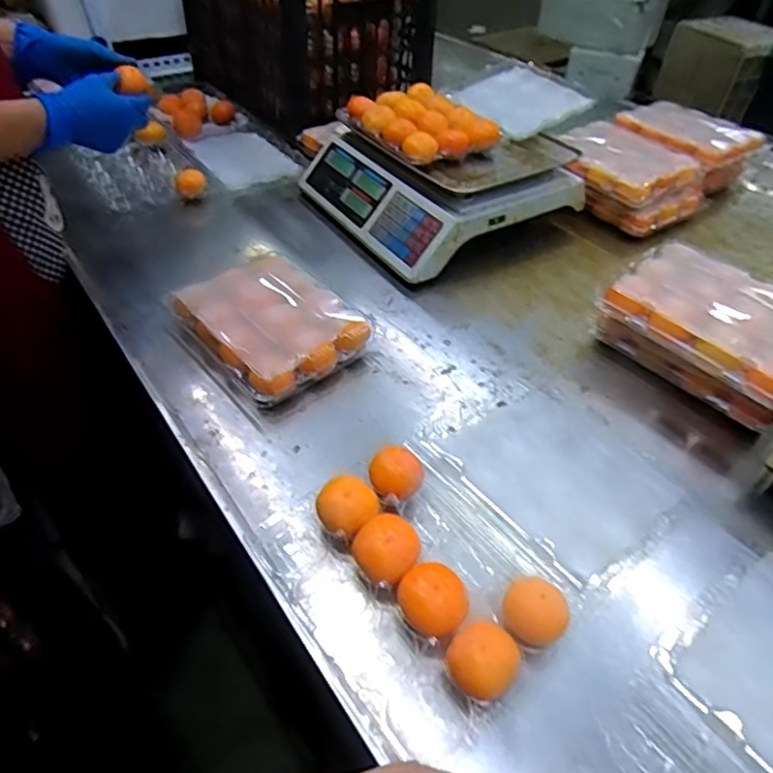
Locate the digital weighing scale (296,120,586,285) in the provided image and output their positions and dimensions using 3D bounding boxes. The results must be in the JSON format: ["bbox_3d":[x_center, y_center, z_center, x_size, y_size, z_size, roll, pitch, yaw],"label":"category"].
[{"bbox_3d":[0.073,-0.313,0.860,0.311,0.125,0.321,-24,51,-24],"label":"digital weighing scale"}]

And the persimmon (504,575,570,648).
[{"bbox_3d":[0.112,0.174,0.424,0.045,0.034,0.050,29,51,23],"label":"persimmon"}]

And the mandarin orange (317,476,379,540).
[{"bbox_3d":[-0.034,0.109,0.478,0.043,0.047,0.048,-33,55,-30],"label":"mandarin orange"}]

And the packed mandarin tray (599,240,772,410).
[{"bbox_3d":[0.354,-0.076,0.593,0.210,0.046,0.150,36,54,28],"label":"packed mandarin tray"}]

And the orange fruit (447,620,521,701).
[{"bbox_3d":[0.067,0.200,0.399,0.046,0.044,0.047,1,45,-1],"label":"orange fruit"}]

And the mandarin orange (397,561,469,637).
[{"bbox_3d":[0.035,0.165,0.425,0.050,0.037,0.046,1,45,-1],"label":"mandarin orange"}]

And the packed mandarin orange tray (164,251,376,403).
[{"bbox_3d":[-0.134,-0.077,0.658,0.168,0.063,0.212,-33,55,-30],"label":"packed mandarin orange tray"}]

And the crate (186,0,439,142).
[{"bbox_3d":[-0.153,-0.731,1.135,0.373,0.252,0.407,-29,53,-27],"label":"crate"}]

